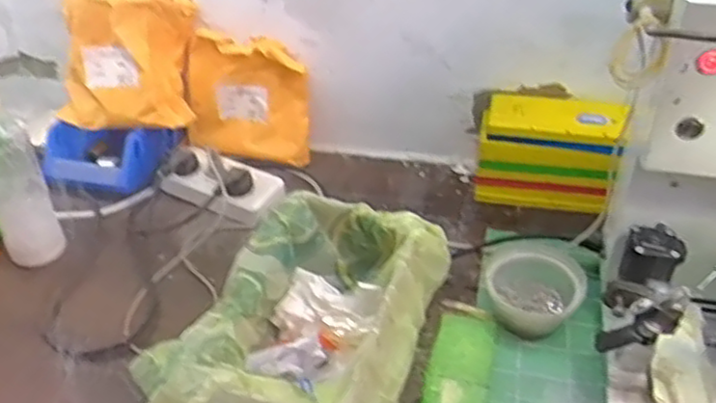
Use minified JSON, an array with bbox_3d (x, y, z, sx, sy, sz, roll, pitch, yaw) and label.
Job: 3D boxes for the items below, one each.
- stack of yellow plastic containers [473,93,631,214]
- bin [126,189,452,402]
[{"bbox_3d":[0.231,-0.061,0.843,0.162,0.118,0.076,11,39,15],"label":"stack of yellow plastic containers"},{"bbox_3d":[-0.041,0.114,0.634,0.185,0.102,0.282,10,39,15],"label":"bin"}]

